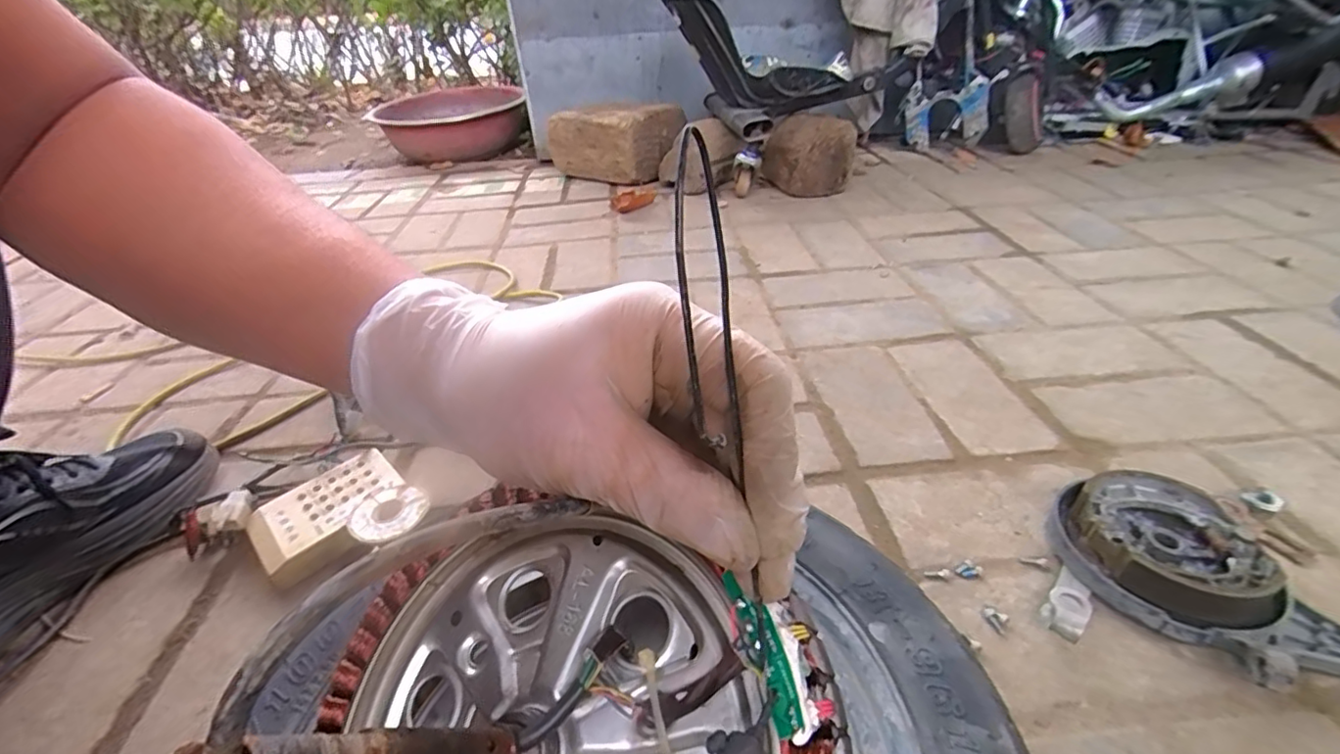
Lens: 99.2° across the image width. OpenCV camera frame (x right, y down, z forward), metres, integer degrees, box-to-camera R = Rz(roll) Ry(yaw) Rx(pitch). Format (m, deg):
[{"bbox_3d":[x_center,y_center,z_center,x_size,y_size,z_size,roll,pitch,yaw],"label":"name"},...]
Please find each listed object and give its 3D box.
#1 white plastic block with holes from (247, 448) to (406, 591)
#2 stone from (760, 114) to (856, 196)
[{"bbox_3d":[-0.270,0.109,0.457,0.105,0.028,0.073,-32,44,-33],"label":"white plastic block with holes"},{"bbox_3d":[0.259,-0.404,1.047,0.142,0.127,0.107,-12,37,-11],"label":"stone"}]

